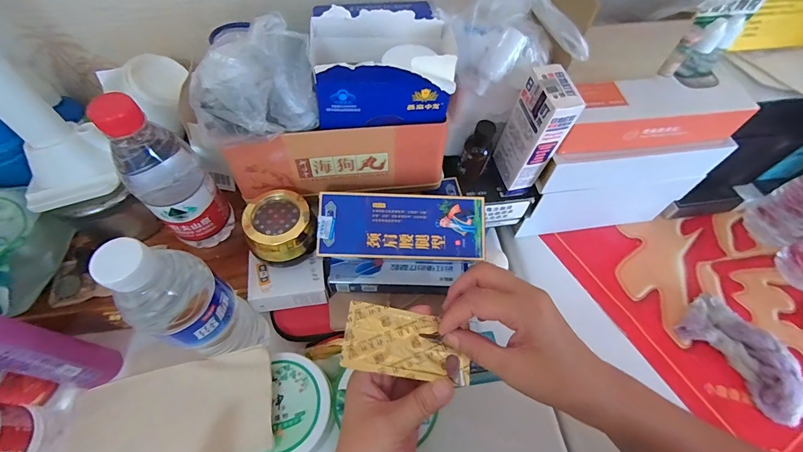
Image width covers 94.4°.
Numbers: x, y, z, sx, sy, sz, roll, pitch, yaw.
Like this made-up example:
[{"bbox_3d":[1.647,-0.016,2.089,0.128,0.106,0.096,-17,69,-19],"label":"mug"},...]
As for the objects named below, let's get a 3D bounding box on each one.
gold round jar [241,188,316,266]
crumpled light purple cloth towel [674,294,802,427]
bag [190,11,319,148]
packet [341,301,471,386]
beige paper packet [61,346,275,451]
[{"bbox_3d":[-0.117,0.000,0.359,0.063,0.059,0.067,-19,62,-12],"label":"gold round jar"},{"bbox_3d":[0.390,0.142,0.416,0.073,0.029,0.135,-33,65,-18],"label":"crumpled light purple cloth towel"},{"bbox_3d":[-0.111,-0.105,0.285,0.059,0.073,0.096,39,66,19],"label":"bag"},{"bbox_3d":[0.006,0.090,0.289,0.098,0.004,0.050,14,58,-12],"label":"packet"},{"bbox_3d":[-0.201,0.168,0.321,0.175,0.018,0.087,-11,61,-7],"label":"beige paper packet"}]

